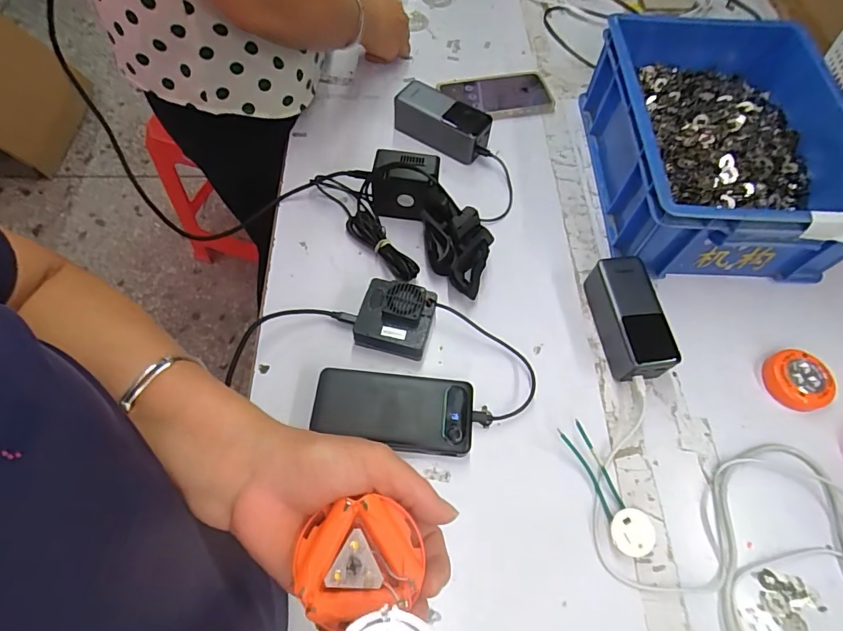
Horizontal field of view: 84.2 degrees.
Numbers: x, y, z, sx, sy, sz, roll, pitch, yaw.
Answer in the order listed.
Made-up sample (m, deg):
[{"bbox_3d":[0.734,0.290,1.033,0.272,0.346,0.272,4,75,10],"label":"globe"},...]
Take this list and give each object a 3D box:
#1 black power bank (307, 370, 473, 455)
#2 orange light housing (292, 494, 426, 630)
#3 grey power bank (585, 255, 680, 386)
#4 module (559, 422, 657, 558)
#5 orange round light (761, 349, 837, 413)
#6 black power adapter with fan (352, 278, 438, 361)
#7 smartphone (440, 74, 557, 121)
[{"bbox_3d":[-0.029,0.096,0.468,0.155,0.031,0.075,7,63,1],"label":"black power bank"},{"bbox_3d":[-0.031,0.121,0.232,0.061,0.015,0.051,-15,64,-10],"label":"orange light housing"},{"bbox_3d":[0.227,0.002,0.515,0.059,0.055,0.134,-7,63,-6],"label":"grey power bank"},{"bbox_3d":[0.177,0.163,0.445,0.040,0.025,0.122,-19,65,-12],"label":"module"},{"bbox_3d":[0.412,0.070,0.509,0.064,0.018,0.064,1,63,-2],"label":"orange round light"},{"bbox_3d":[-0.028,0.003,0.507,0.077,0.046,0.070,14,63,5],"label":"black power adapter with fan"},{"bbox_3d":[0.116,-0.333,0.708,0.161,0.010,0.086,-13,67,-15],"label":"smartphone"}]

